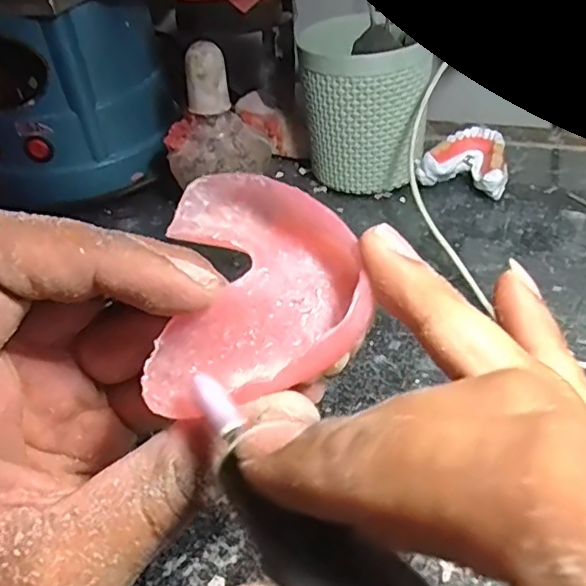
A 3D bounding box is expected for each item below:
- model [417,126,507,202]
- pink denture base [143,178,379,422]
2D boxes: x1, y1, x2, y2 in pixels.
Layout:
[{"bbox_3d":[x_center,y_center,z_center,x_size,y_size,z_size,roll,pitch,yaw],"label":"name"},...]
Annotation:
[{"bbox_3d":[0.132,-0.098,0.448,0.062,0.034,0.055,12,44,22],"label":"model"},{"bbox_3d":[-0.008,-0.003,0.144,0.049,0.025,0.059,-3,40,5],"label":"pink denture base"}]

